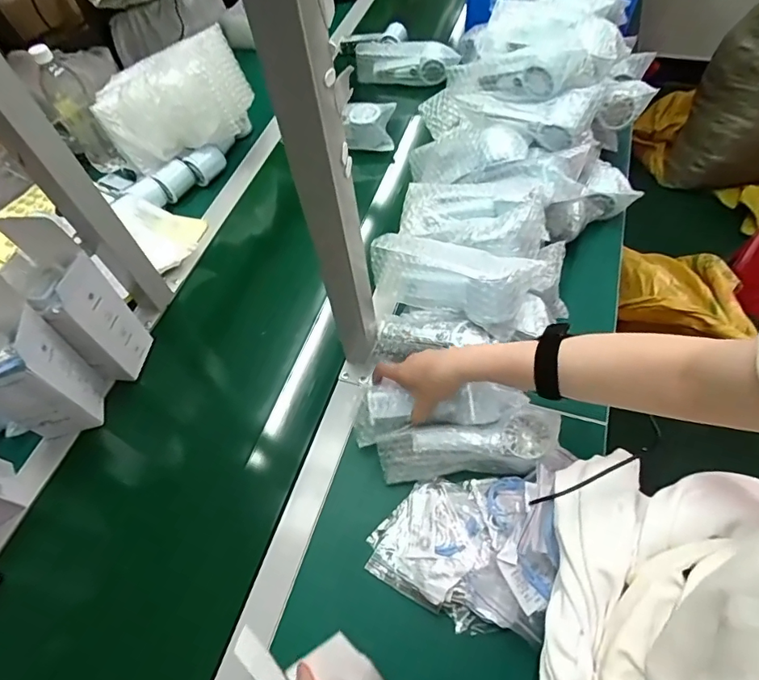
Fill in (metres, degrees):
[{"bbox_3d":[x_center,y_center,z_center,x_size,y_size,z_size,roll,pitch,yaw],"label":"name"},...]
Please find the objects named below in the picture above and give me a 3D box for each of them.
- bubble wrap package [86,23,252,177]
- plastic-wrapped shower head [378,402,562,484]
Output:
[{"bbox_3d":[-0.347,-0.403,0.826,0.248,0.148,0.106,-15,57,-6],"label":"bubble wrap package"},{"bbox_3d":[0.100,0.120,0.543,0.197,0.071,0.060,-13,56,11],"label":"plastic-wrapped shower head"}]

